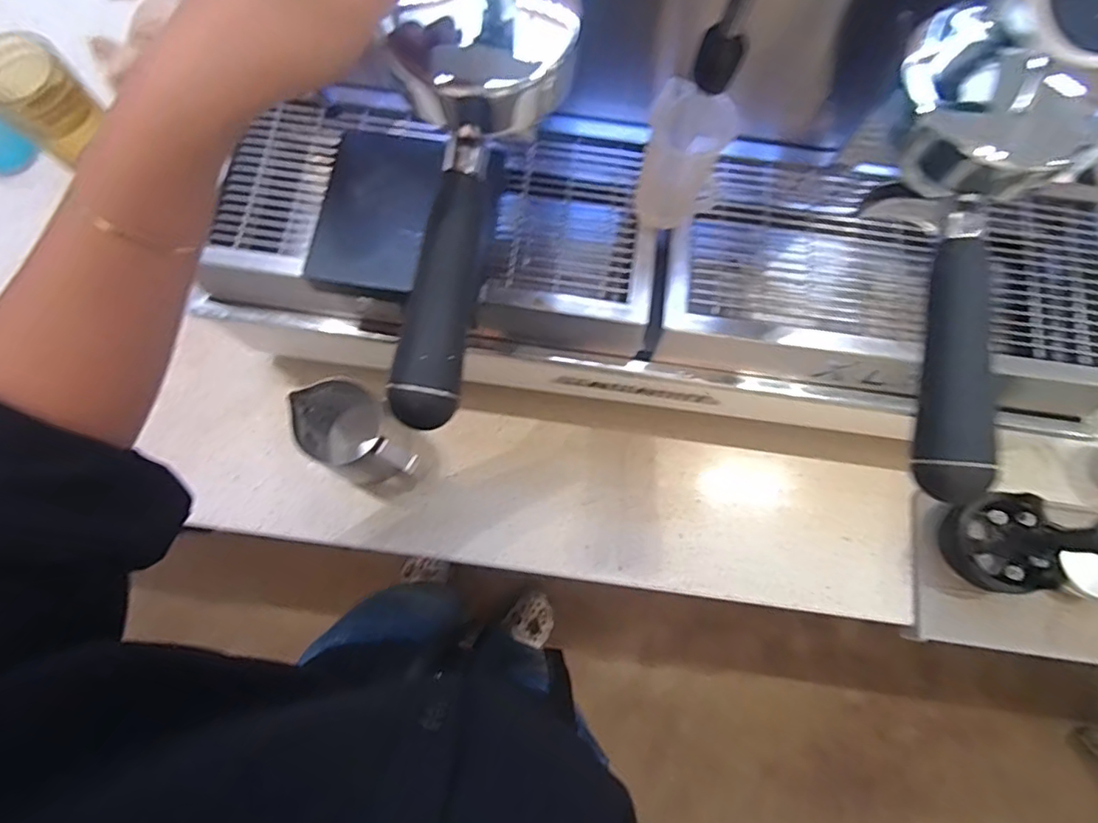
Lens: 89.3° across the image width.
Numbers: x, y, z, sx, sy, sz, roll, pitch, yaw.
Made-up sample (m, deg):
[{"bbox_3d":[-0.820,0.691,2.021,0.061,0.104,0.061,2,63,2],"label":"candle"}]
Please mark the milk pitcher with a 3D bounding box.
[{"bbox_3d":[-0.165,0.030,0.494,0.106,0.100,0.068,29,78,7],"label":"milk pitcher"}]

